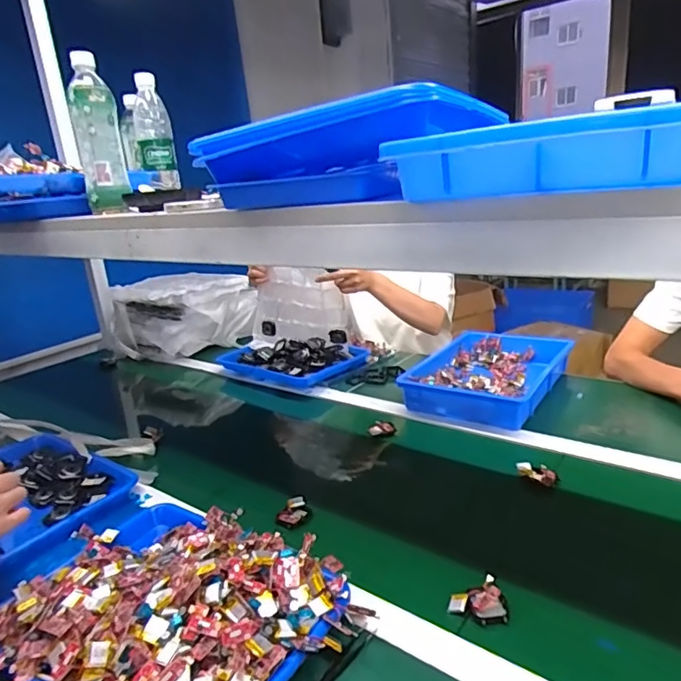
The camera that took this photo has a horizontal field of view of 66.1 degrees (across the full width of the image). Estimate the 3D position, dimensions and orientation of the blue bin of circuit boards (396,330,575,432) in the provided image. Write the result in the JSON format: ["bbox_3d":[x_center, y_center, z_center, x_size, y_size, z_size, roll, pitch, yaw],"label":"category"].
[{"bbox_3d":[0.306,0.066,1.070,0.240,0.064,0.364,8,22,36],"label":"blue bin of circuit boards"}]

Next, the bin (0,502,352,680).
[{"bbox_3d":[-0.187,0.261,0.543,0.330,0.075,0.255,7,22,35],"label":"bin"}]

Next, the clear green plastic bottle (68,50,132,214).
[{"bbox_3d":[-0.358,-0.303,0.766,0.062,0.213,0.065,-12,19,-19],"label":"clear green plastic bottle"}]

